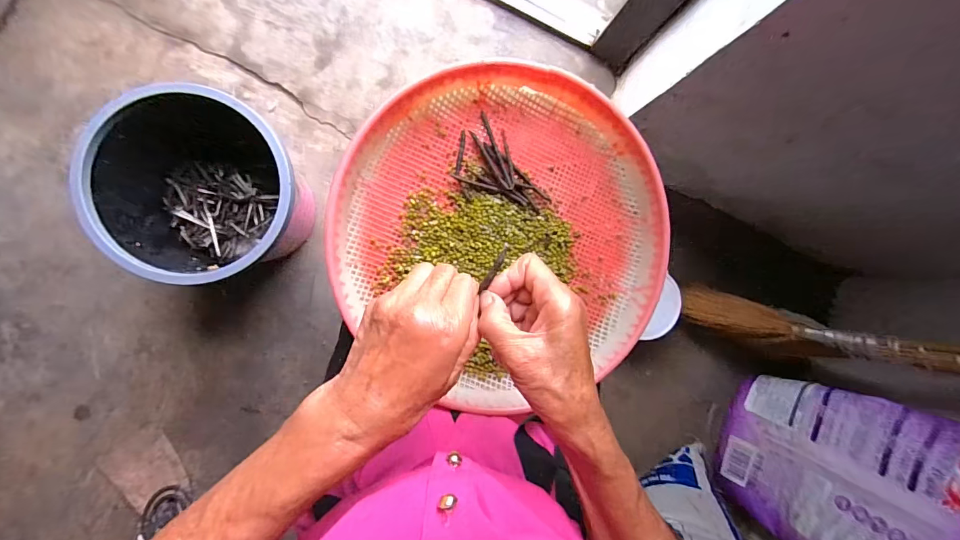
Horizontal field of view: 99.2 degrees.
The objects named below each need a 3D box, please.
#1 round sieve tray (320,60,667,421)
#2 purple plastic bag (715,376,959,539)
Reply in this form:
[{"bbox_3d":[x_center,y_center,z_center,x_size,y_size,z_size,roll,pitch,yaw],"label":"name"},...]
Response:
[{"bbox_3d":[0.027,-0.032,0.431,0.337,0.053,0.333,-2,91,-10],"label":"round sieve tray"},{"bbox_3d":[0.668,0.392,0.763,0.100,0.467,0.345,15,91,-25],"label":"purple plastic bag"}]

